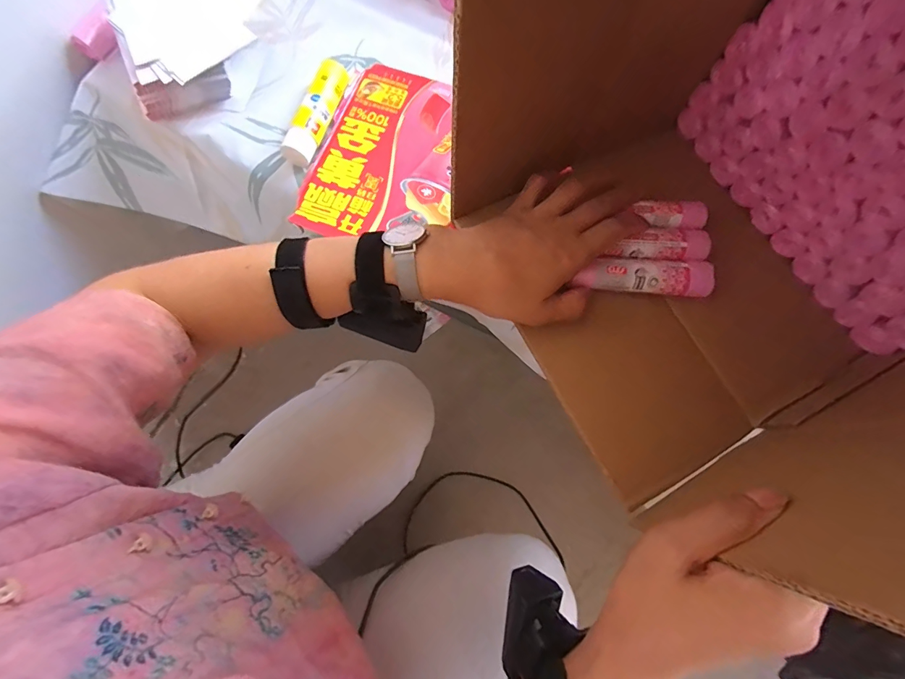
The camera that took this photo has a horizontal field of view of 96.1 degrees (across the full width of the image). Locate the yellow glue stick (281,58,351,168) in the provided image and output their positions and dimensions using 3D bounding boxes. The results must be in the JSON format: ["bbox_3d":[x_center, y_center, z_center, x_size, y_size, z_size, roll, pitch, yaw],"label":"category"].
[{"bbox_3d":[-0.126,-0.216,0.385,0.025,0.026,0.108,20,75,6],"label":"yellow glue stick"}]

